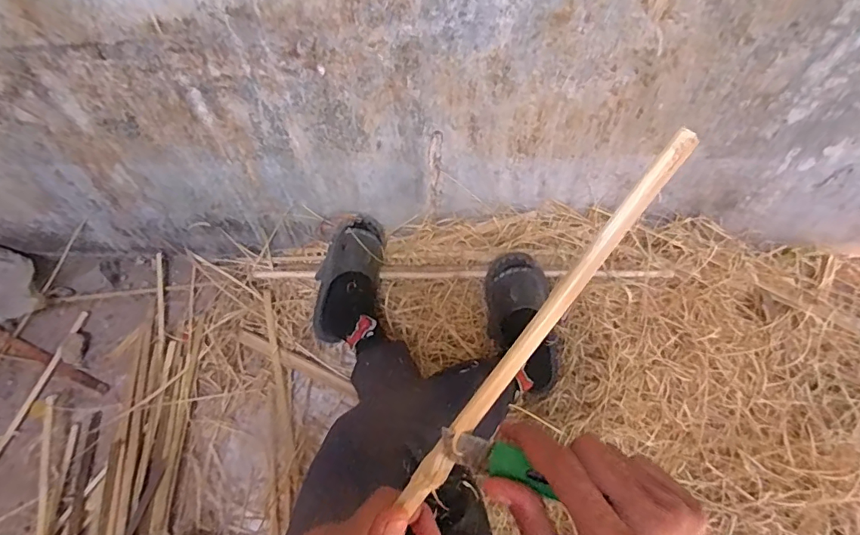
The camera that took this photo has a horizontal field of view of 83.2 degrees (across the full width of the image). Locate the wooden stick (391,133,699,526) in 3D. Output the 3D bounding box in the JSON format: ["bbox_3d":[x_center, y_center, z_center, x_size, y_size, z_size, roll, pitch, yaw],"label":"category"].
[{"bbox_3d":[0.061,0.035,0.268,0.013,0.014,0.249,39,99,25],"label":"wooden stick"}]

